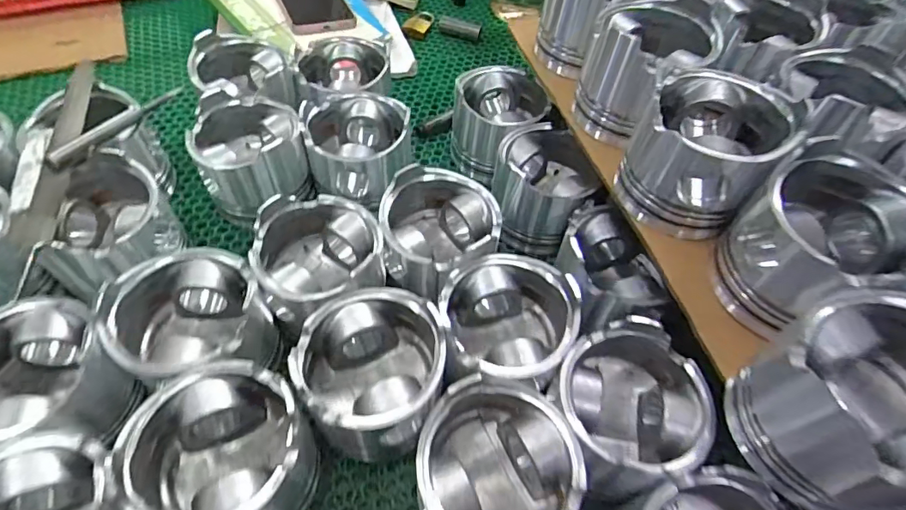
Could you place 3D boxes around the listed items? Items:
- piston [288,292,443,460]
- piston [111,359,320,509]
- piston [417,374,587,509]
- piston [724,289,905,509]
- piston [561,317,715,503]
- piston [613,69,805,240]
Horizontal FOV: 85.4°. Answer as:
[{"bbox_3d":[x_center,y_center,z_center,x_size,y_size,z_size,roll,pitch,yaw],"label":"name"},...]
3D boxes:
[{"bbox_3d":[-0.052,0.078,0.330,0.090,0.086,0.099,2,53,-3],"label":"piston"},{"bbox_3d":[-0.133,0.121,0.295,0.094,0.080,0.092,17,54,8],"label":"piston"},{"bbox_3d":[0.024,0.134,0.297,0.088,0.086,0.092,2,53,-3],"label":"piston"},{"bbox_3d":[0.200,0.079,0.242,0.097,0.089,0.094,2,53,-3],"label":"piston"},{"bbox_3d":[0.108,0.101,0.317,0.091,0.078,0.089,2,53,-3],"label":"piston"},{"bbox_3d":[0.165,-0.067,0.339,0.086,0.089,0.085,28,56,16],"label":"piston"}]

